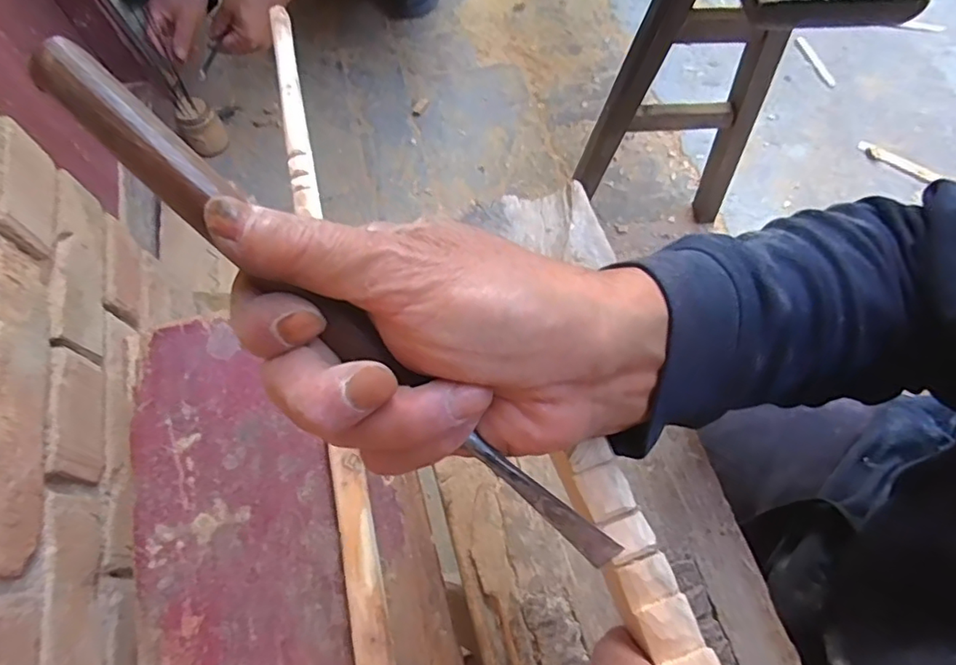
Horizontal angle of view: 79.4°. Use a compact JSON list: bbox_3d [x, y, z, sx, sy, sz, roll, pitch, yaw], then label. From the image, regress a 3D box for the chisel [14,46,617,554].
[{"bbox_3d":[-0.041,-0.003,0.190,0.249,0.018,0.018,41,71,-7],"label":"chisel"}]

